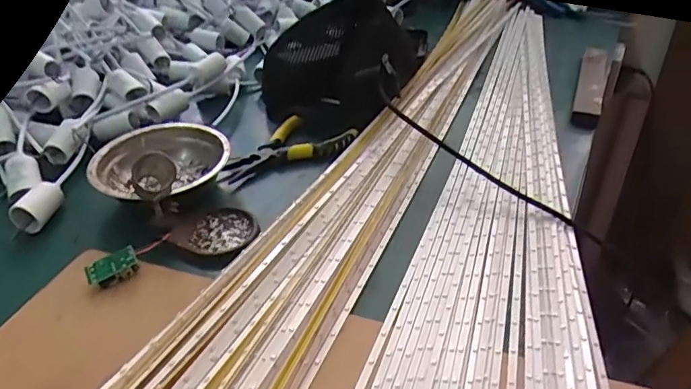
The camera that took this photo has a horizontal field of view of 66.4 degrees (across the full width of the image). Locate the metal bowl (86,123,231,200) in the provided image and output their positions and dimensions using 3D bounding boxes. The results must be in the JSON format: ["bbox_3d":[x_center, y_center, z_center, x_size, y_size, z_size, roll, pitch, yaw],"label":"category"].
[{"bbox_3d":[-0.180,-0.025,0.510,0.121,0.040,0.119,0,36,0],"label":"metal bowl"}]

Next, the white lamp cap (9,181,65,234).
[{"bbox_3d":[-0.280,0.012,0.486,0.029,0.034,0.048,3,37,5],"label":"white lamp cap"}]

